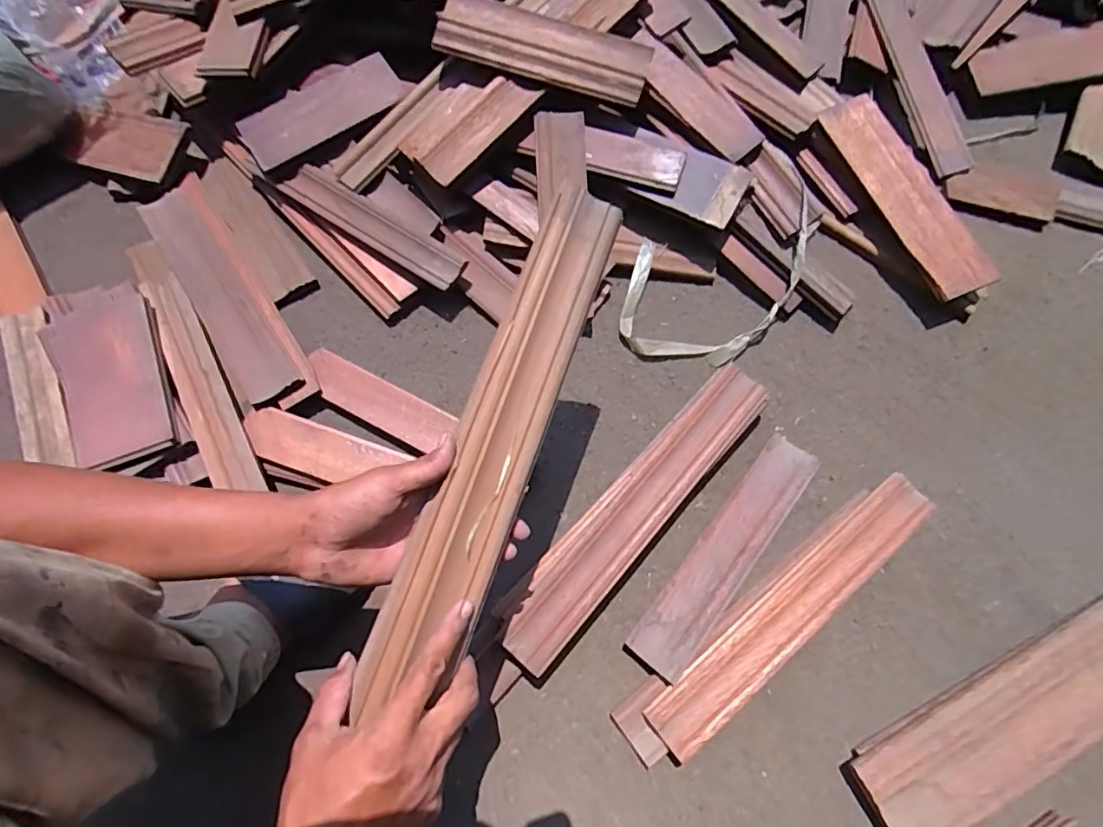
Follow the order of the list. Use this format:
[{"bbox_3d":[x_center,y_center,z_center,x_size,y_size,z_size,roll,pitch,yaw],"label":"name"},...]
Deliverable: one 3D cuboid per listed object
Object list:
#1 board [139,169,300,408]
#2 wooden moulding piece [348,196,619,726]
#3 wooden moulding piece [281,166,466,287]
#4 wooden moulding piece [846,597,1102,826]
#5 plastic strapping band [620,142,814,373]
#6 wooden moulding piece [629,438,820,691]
[{"bbox_3d":[-0.415,-0.163,0.687,0.082,0.020,0.349,-34,74,-13],"label":"board"},{"bbox_3d":[-0.039,0.010,0.425,0.073,0.033,0.415,21,79,6],"label":"wooden moulding piece"},{"bbox_3d":[-0.231,-0.243,0.708,0.271,0.031,0.049,36,73,11],"label":"wooden moulding piece"},{"bbox_3d":[0.499,0.300,0.567,0.413,0.033,0.100,-25,73,-11],"label":"wooden moulding piece"},{"bbox_3d":[0.229,-0.198,0.722,0.191,0.067,0.338,42,74,13],"label":"plastic strapping band"},{"bbox_3d":[0.200,0.152,0.614,0.063,0.012,0.305,36,69,20],"label":"wooden moulding piece"}]

